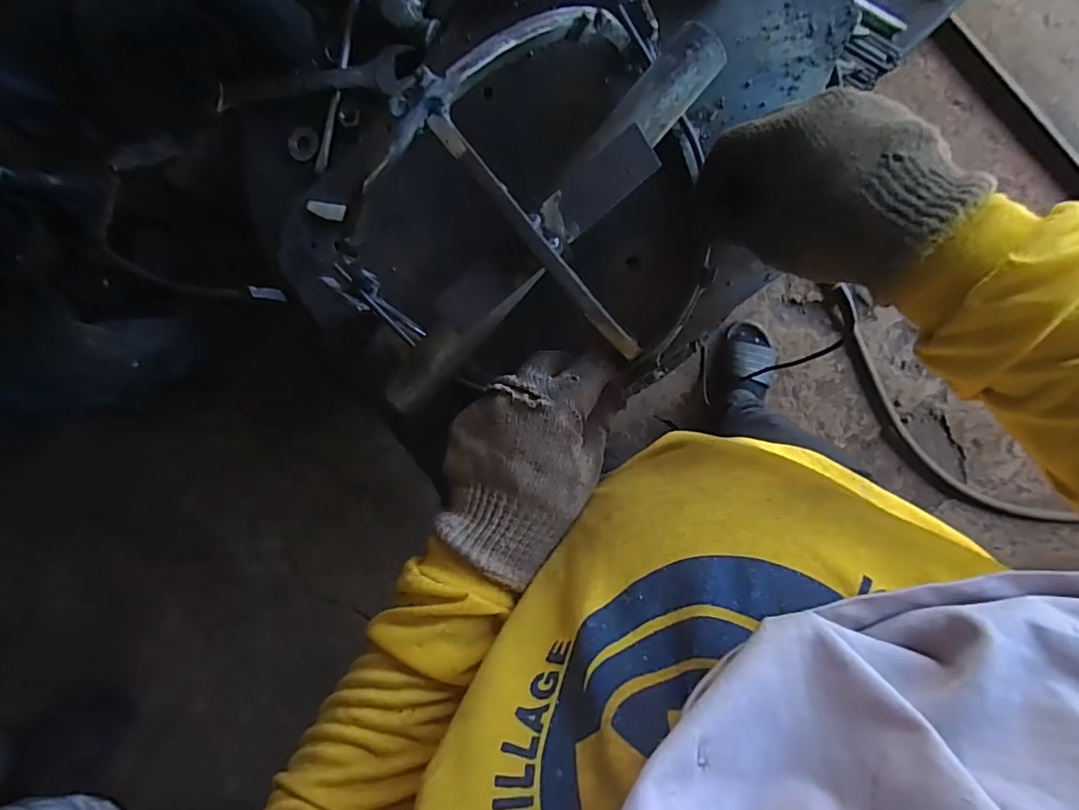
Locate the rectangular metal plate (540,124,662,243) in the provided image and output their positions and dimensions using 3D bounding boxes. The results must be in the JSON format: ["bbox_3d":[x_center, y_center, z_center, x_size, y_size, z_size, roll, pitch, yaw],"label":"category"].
[{"bbox_3d":[0.031,-0.117,0.280,0.063,0.004,0.027,-39,101,11],"label":"rectangular metal plate"}]

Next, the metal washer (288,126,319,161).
[{"bbox_3d":[-0.194,-0.215,0.437,0.026,0.005,0.026,2,98,14],"label":"metal washer"}]

